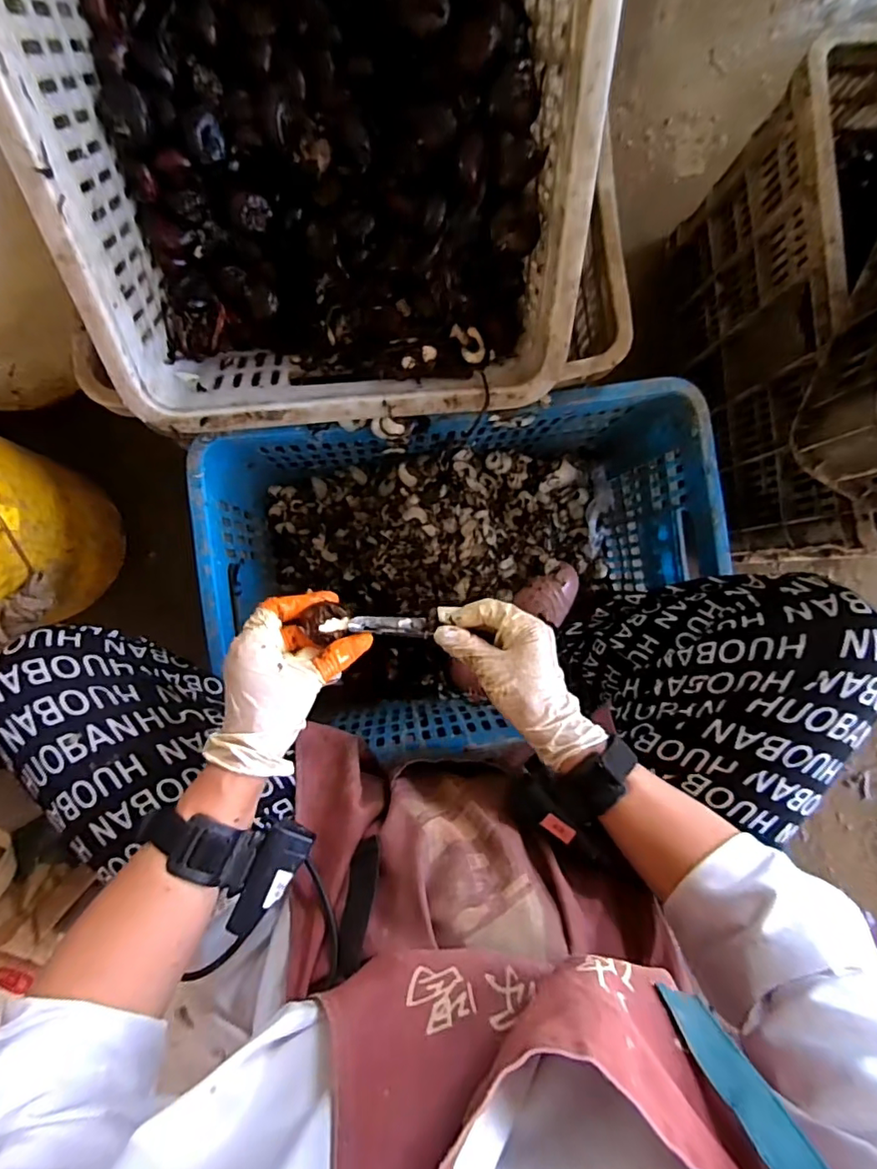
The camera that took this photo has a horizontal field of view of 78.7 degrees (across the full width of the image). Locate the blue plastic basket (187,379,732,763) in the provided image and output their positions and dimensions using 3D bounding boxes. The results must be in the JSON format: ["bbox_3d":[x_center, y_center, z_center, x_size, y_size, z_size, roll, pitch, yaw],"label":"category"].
[{"bbox_3d":[0.028,-0.010,0.641,0.498,0.258,0.327,-9,91,-4],"label":"blue plastic basket"}]

